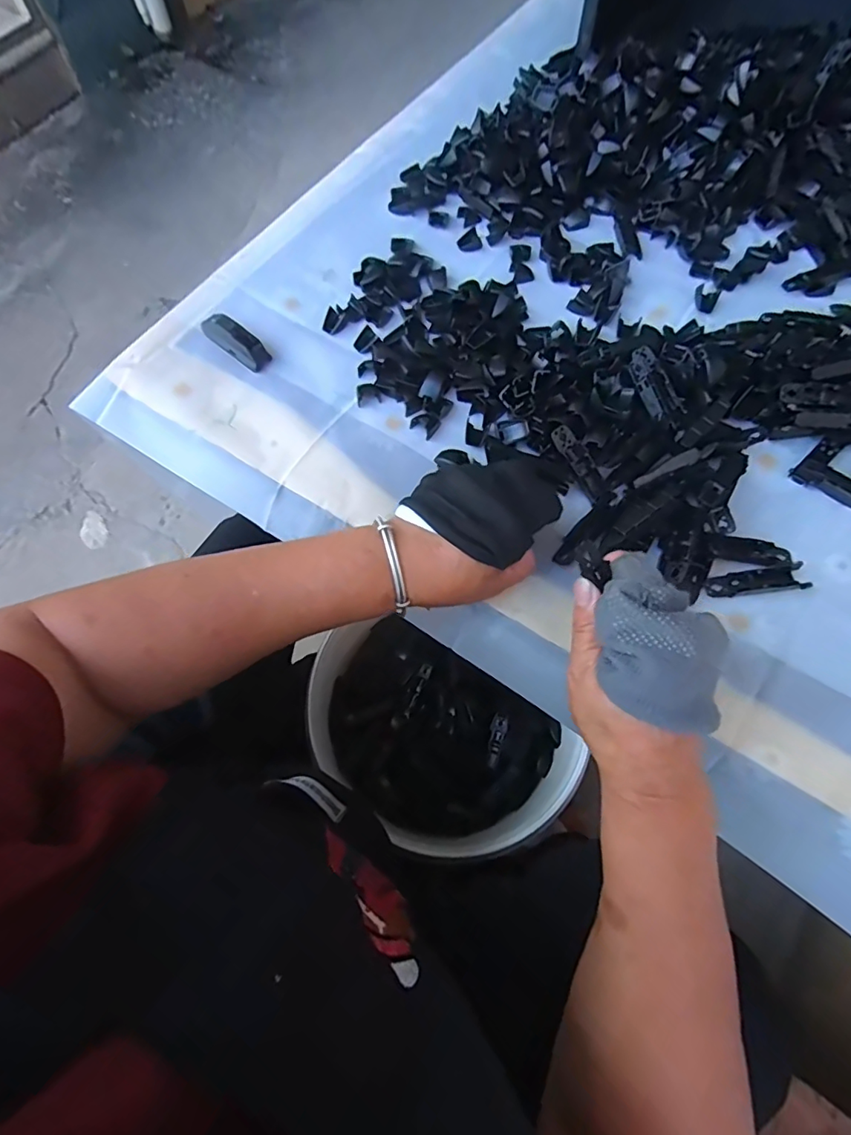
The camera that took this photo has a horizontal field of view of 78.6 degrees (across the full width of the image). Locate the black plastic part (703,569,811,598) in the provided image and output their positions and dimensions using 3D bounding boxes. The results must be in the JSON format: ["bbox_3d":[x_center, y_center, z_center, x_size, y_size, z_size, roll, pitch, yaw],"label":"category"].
[{"bbox_3d":[0.226,0.010,0.355,0.063,0.005,0.015,-4,67,1],"label":"black plastic part"}]

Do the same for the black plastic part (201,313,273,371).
[{"bbox_3d":[-0.172,-0.204,0.464,0.080,0.020,0.023,39,74,17],"label":"black plastic part"}]

